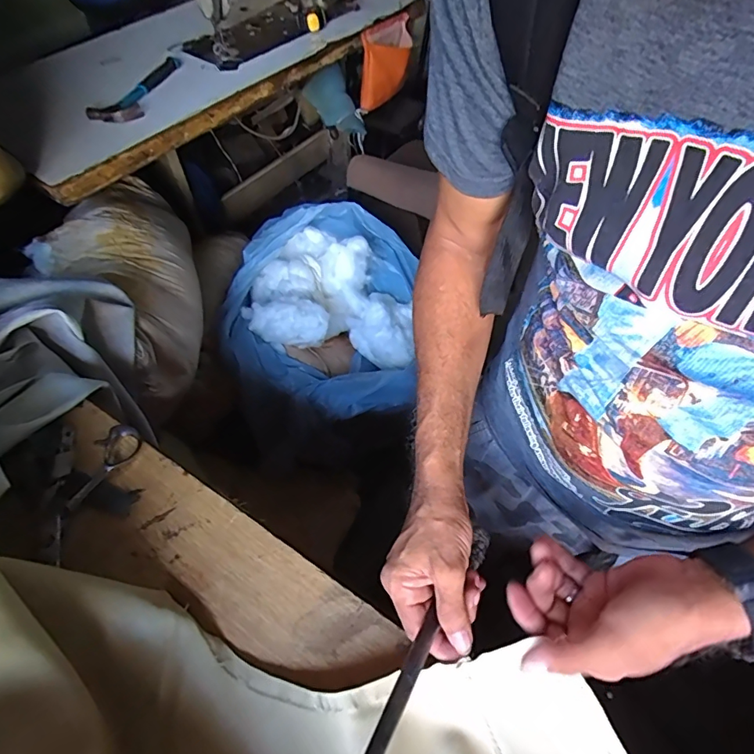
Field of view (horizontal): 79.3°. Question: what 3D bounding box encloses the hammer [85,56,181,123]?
[{"bbox_3d":[-0.529,-0.639,1.012,0.104,0.038,0.299,5,56,4],"label":"hammer"}]

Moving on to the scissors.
[{"bbox_3d":[-0.291,0.110,0.461,0.042,0.008,0.141,16,58,11],"label":"scissors"}]

